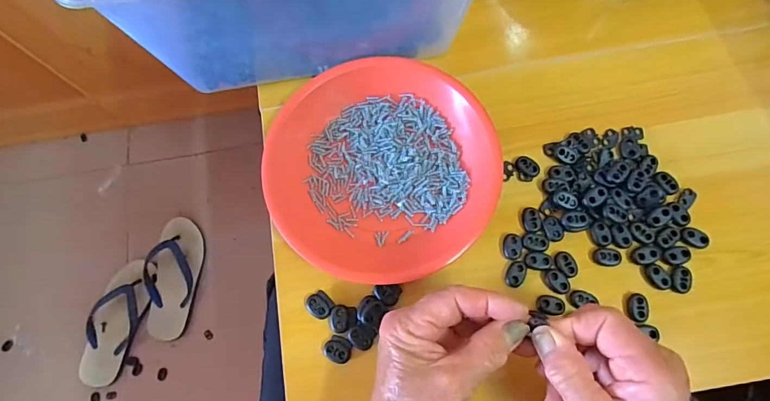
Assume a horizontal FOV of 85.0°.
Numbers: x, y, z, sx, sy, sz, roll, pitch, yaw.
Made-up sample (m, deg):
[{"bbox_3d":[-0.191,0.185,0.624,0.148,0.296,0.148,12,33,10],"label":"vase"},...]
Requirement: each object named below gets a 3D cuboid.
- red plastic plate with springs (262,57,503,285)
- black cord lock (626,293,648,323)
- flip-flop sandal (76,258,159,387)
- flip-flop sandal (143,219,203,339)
[{"bbox_3d":[-0.004,-0.030,0.362,0.188,0.025,0.190,-1,74,2],"label":"red plastic plate with springs"},{"bbox_3d":[0.200,0.085,0.333,0.014,0.005,0.022,6,75,4],"label":"black cord lock"},{"bbox_3d":[-0.527,0.238,0.826,0.105,0.037,0.240,8,75,4],"label":"flip-flop sandal"},{"bbox_3d":[-0.427,0.152,0.844,0.105,0.047,0.242,-1,74,2],"label":"flip-flop sandal"}]

